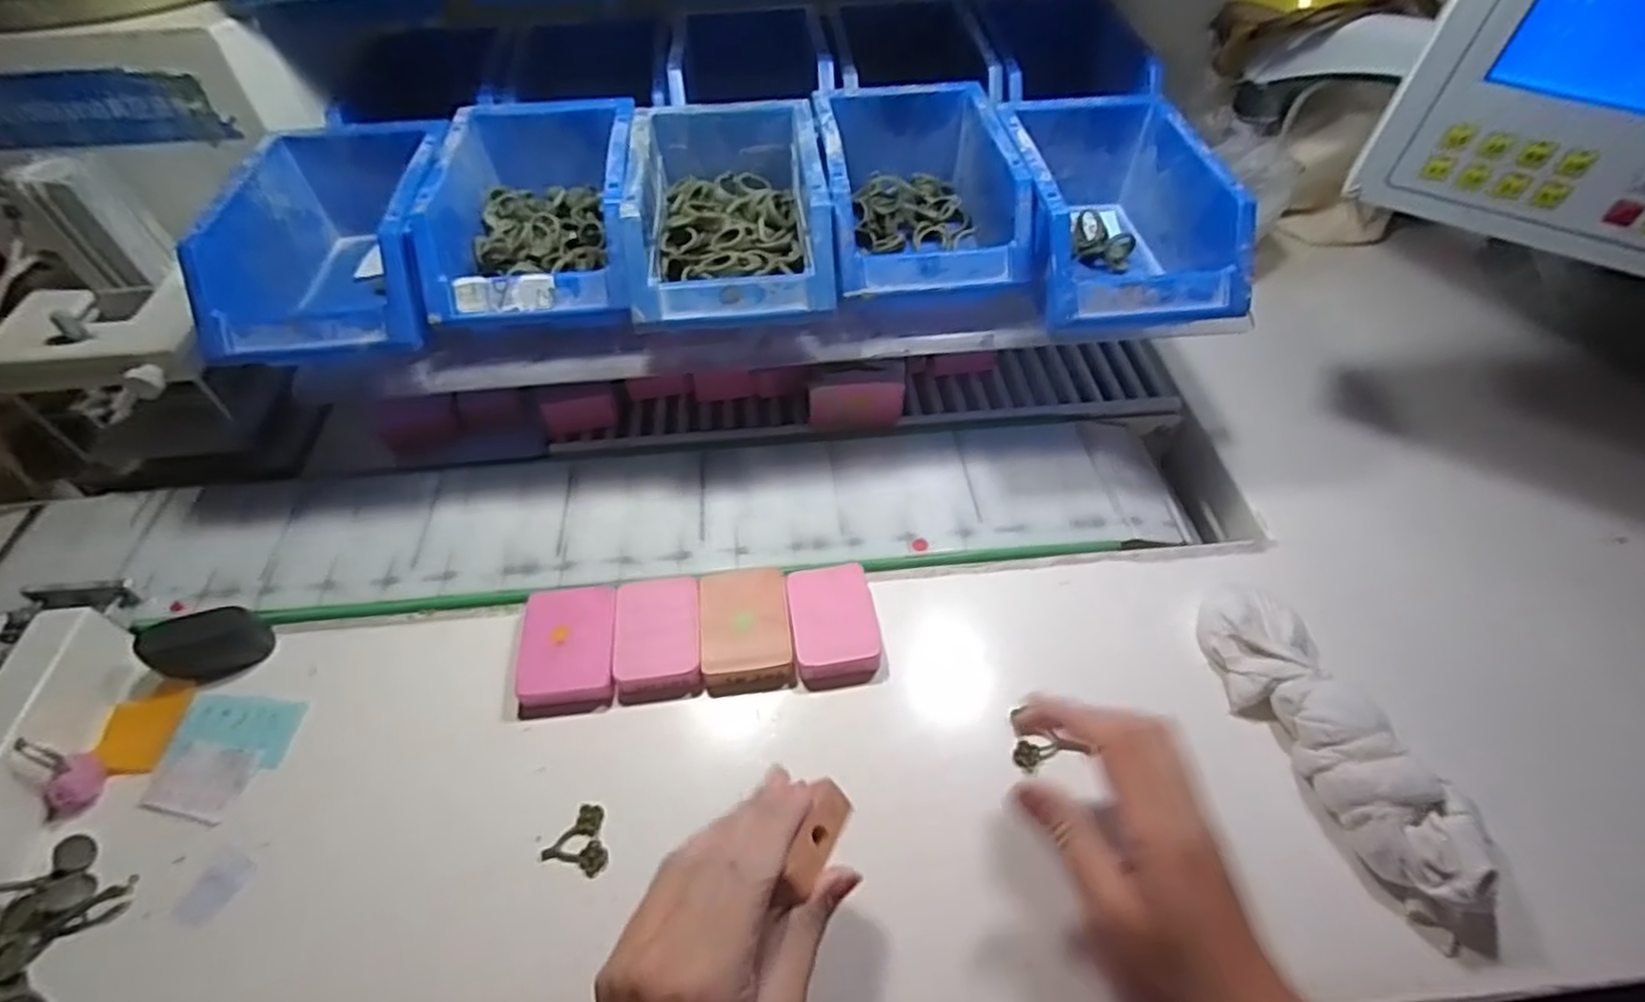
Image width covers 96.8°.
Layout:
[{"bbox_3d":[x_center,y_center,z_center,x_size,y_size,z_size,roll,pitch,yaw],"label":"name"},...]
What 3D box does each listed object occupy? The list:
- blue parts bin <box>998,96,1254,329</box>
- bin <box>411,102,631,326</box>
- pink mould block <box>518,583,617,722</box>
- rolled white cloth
[{"bbox_3d":[0.188,-0.187,0.486,0.119,0.080,0.175,-6,51,-3],"label":"blue parts bin"},{"bbox_3d":[-0.185,-0.190,0.493,0.120,0.080,0.188,-5,51,-3],"label":"bin"},{"bbox_3d":[-0.152,0.089,0.440,0.056,0.015,0.073,-7,52,-4],"label":"pink mould block"},{"bbox_3d":[0.274,0.125,0.392,0.053,0.046,0.183,-13,52,-9],"label":"rolled white cloth"}]

